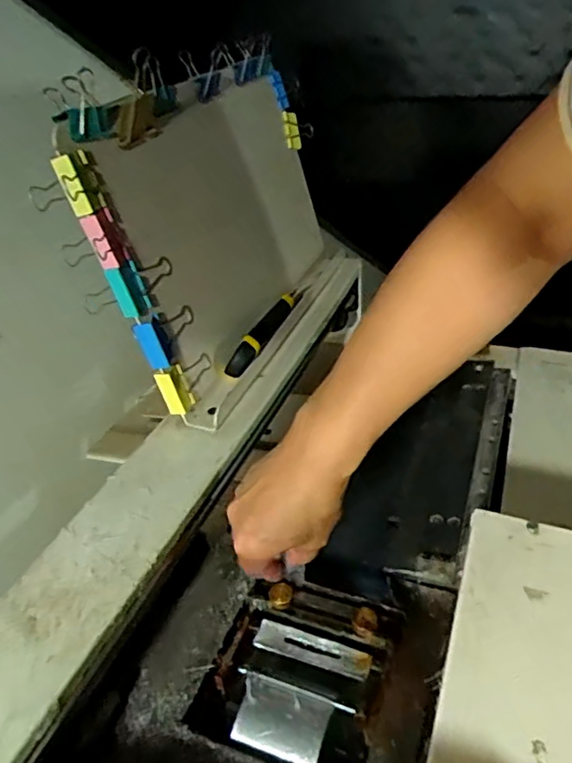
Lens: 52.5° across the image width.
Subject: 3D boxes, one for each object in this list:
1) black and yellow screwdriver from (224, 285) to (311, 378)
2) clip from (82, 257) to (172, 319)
[{"bbox_3d":[-0.014,-0.065,0.597,0.021,0.030,0.180,8,36,20],"label":"black and yellow screwdriver"},{"bbox_3d":[-0.125,-0.081,0.464,0.036,0.042,0.074,5,35,16],"label":"clip"}]

